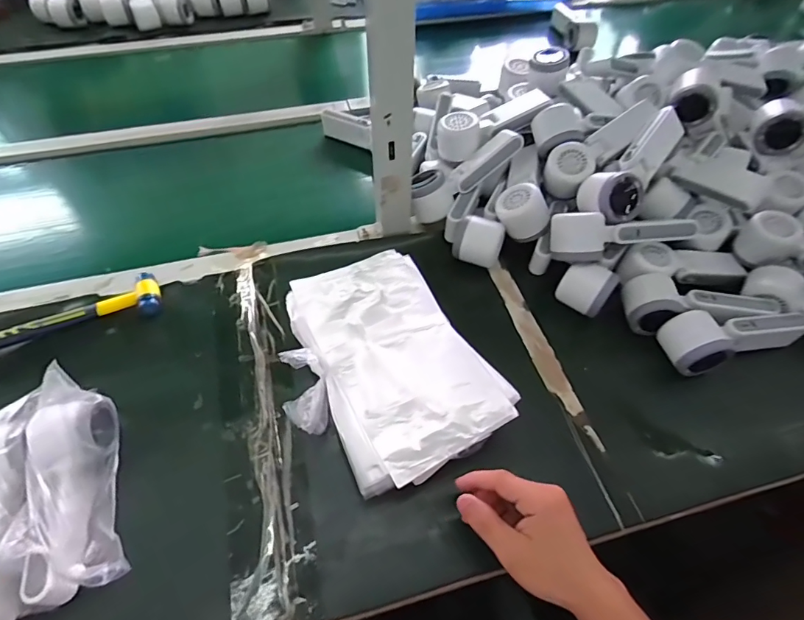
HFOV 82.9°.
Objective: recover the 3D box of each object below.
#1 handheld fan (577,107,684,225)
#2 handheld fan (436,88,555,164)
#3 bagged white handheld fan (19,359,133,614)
[{"bbox_3d":[0.280,-0.181,0.546,0.075,0.065,0.171,36,81,23],"label":"handheld fan"},{"bbox_3d":[0.126,-0.261,0.628,0.167,0.043,0.061,-26,57,-4],"label":"handheld fan"},{"bbox_3d":[-0.288,0.149,0.401,0.059,0.093,0.186,-13,72,-11],"label":"bagged white handheld fan"}]

